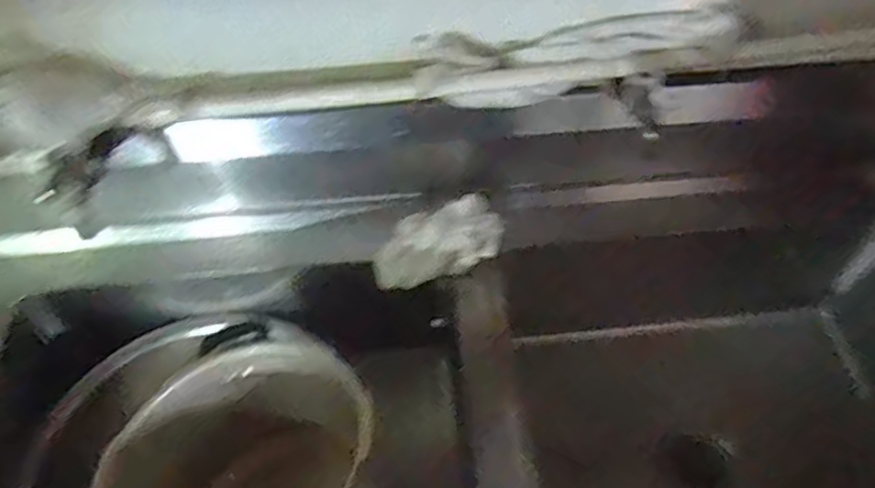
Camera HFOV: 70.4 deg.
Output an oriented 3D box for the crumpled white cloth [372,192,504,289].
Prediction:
[{"bbox_3d":[-0.001,-0.002,0.698,0.158,0.048,0.079,-25,55,-17],"label":"crumpled white cloth"}]

